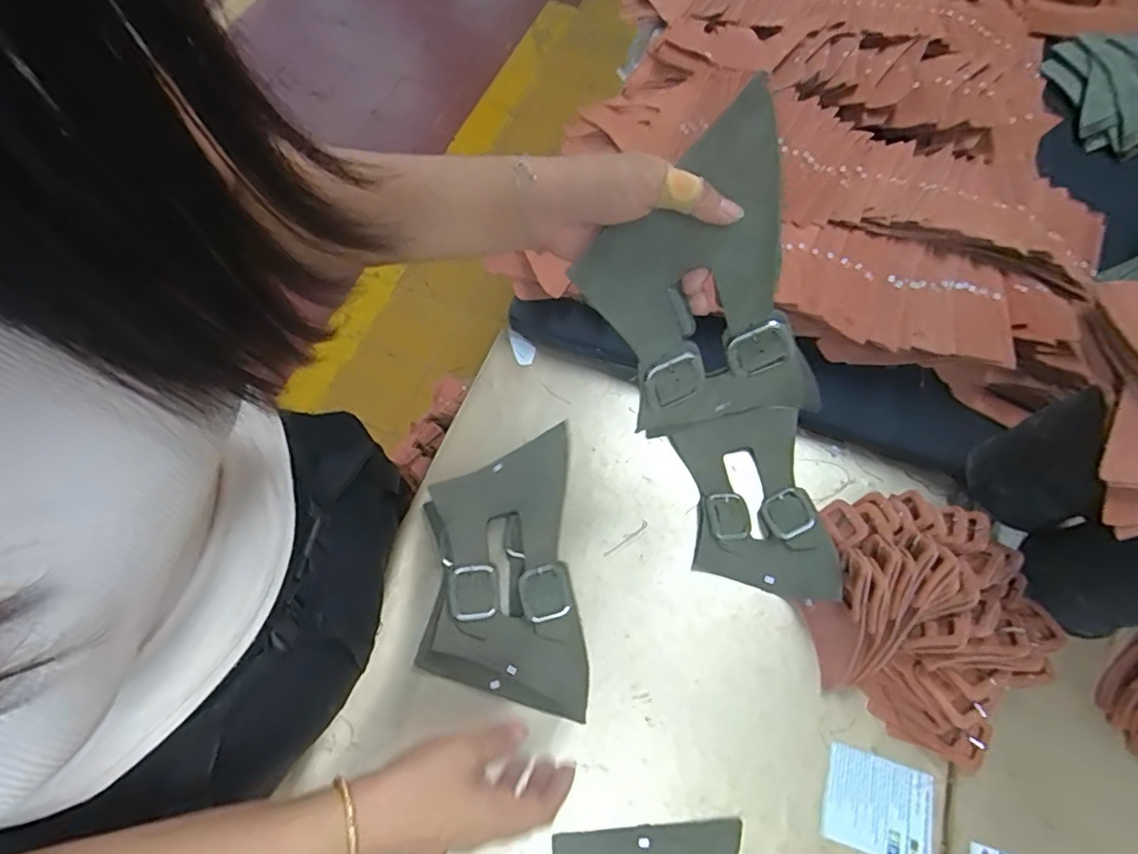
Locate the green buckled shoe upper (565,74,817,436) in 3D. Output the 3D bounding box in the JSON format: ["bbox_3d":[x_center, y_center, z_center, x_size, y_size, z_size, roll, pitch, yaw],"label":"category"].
[{"bbox_3d":[0.092,-0.073,0.406,0.136,0.236,0.049,-26,38,3],"label":"green buckled shoe upper"}]

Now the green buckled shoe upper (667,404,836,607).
[{"bbox_3d":[0.179,0.070,0.588,0.122,0.026,0.196,-2,64,-1],"label":"green buckled shoe upper"}]

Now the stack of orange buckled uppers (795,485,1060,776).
[{"bbox_3d":[0.301,0.153,0.516,0.204,0.098,0.188,30,67,13],"label":"stack of orange buckled uppers"}]

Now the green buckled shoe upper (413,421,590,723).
[{"bbox_3d":[-0.063,0.126,0.553,0.137,0.030,0.255,-4,64,-3],"label":"green buckled shoe upper"}]

